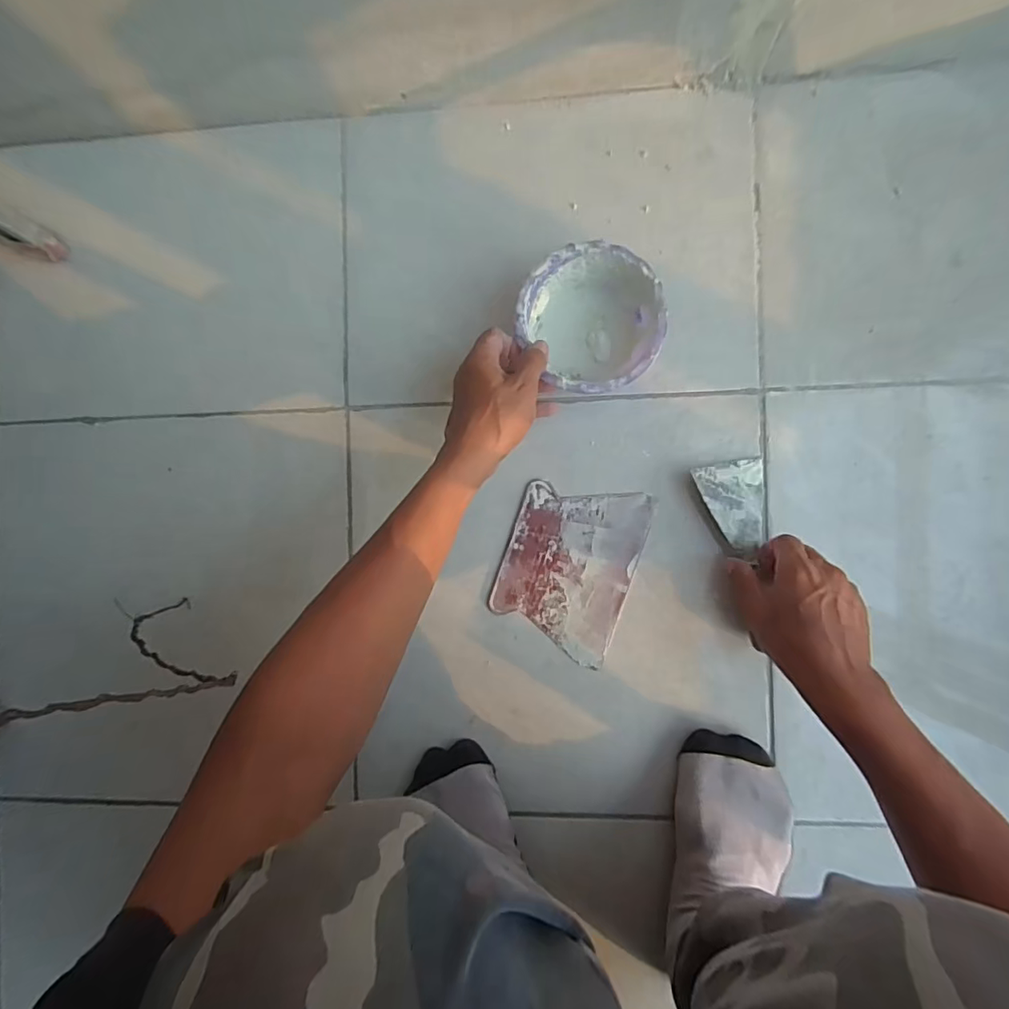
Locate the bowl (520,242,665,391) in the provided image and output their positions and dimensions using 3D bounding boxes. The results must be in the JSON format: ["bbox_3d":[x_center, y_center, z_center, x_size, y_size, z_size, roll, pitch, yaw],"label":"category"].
[{"bbox_3d":[0.077,-0.161,0.472,0.119,0.049,0.125,0,90,5],"label":"bowl"}]

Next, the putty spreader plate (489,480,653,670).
[{"bbox_3d":[0.062,0.059,0.510,0.122,0.004,0.162,19,92,4],"label":"putty spreader plate"}]

